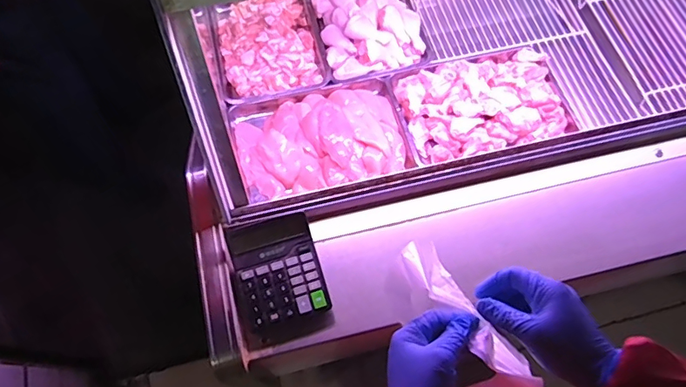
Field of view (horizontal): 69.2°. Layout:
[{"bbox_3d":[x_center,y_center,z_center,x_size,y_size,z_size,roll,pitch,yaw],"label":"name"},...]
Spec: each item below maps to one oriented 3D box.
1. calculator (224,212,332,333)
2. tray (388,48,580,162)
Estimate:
[{"bbox_3d":[-0.092,0.105,0.705,0.116,0.027,0.154,-17,69,-7],"label":"calculator"},{"bbox_3d":[0.315,-0.204,1.132,0.381,0.105,0.258,-13,68,-6],"label":"tray"}]

